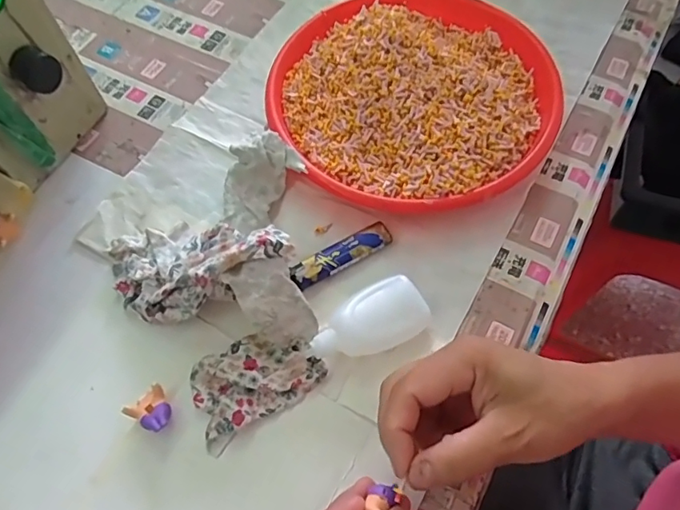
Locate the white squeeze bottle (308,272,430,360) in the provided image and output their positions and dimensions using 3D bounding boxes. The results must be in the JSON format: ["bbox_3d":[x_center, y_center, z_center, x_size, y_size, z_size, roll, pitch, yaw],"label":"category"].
[{"bbox_3d":[0.020,0.048,0.348,0.080,0.022,0.041,-28,65,-13],"label":"white squeeze bottle"}]

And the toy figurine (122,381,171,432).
[{"bbox_3d":[-0.120,0.102,0.332,0.025,0.015,0.028,-42,69,-18],"label":"toy figurine"}]

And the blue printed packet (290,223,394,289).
[{"bbox_3d":[0.001,0.000,0.382,0.078,0.009,0.020,-28,65,-13],"label":"blue printed packet"}]

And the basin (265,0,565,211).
[{"bbox_3d":[0.059,-0.137,0.431,0.227,0.050,0.227,0,62,1],"label":"basin"}]

